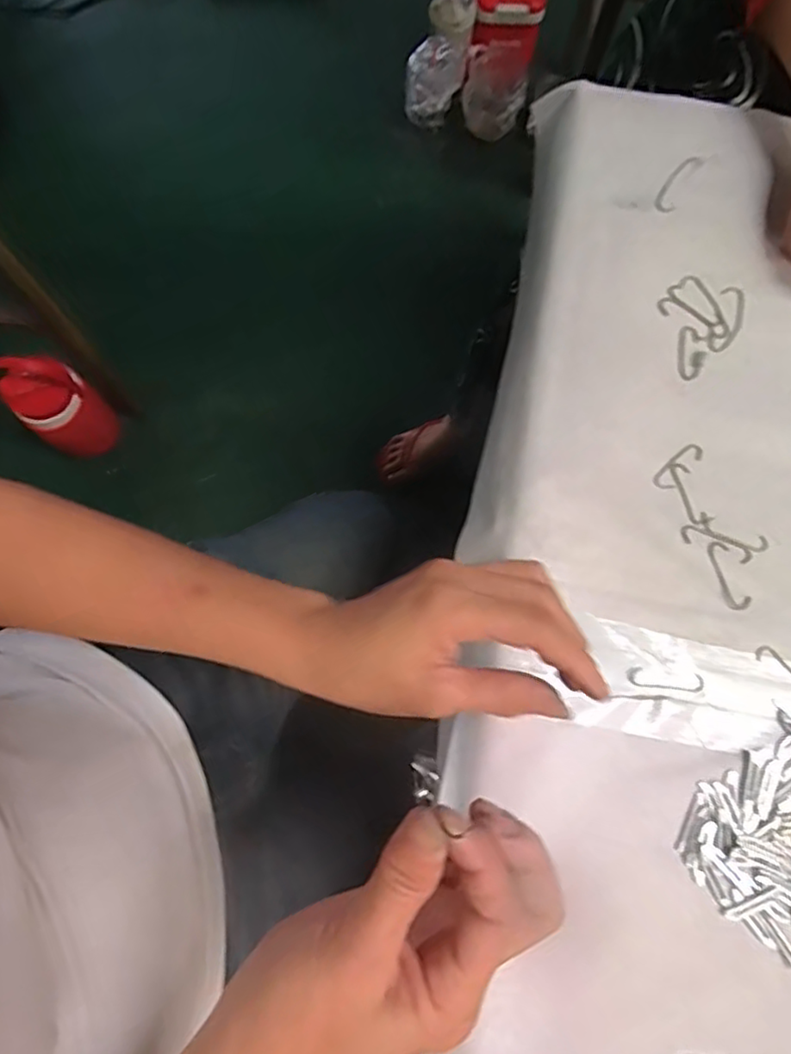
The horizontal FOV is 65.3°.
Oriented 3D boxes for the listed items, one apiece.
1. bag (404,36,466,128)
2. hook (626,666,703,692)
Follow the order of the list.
[{"bbox_3d":[0.085,-0.975,1.366,0.120,0.134,0.105,10,76,1],"label":"bag"},{"bbox_3d":[0.163,0.092,0.370,0.046,0.004,0.012,7,76,0],"label":"hook"}]

